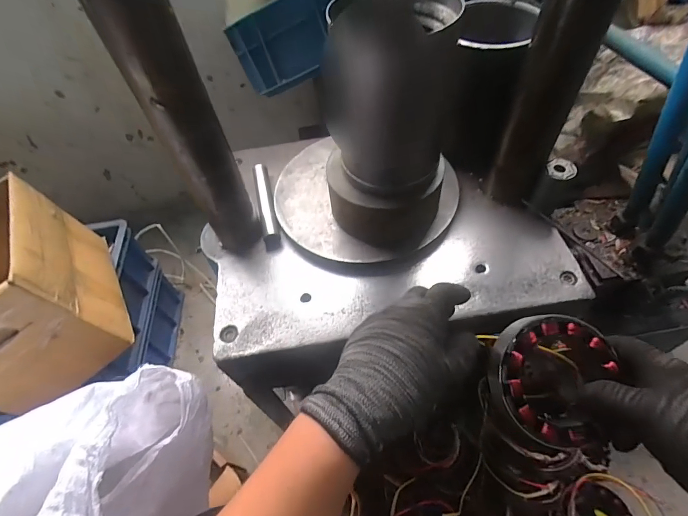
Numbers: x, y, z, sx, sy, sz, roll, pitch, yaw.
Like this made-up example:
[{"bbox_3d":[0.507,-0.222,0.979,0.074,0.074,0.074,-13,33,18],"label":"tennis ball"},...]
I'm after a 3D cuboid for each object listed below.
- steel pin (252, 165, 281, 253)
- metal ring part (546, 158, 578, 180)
[{"bbox_3d":[-0.117,-0.080,0.554,0.023,0.025,0.157,-14,55,-5],"label":"steel pin"},{"bbox_3d":[0.273,-0.112,0.462,0.035,0.006,0.033,9,56,11],"label":"metal ring part"}]

